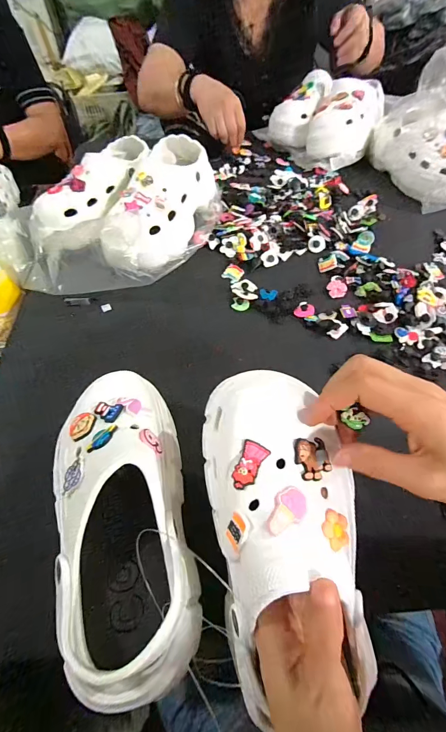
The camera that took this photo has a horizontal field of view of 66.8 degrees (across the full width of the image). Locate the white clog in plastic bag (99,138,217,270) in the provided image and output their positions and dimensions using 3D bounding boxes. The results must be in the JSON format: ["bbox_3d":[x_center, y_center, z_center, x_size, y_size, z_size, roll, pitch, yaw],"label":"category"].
[{"bbox_3d":[-0.104,-0.253,0.552,0.119,0.100,0.293,16,56,12],"label":"white clog in plastic bag"}]

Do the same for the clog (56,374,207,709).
[{"bbox_3d":[-0.080,0.108,0.271,0.101,0.077,0.239,-16,56,-10],"label":"clog"}]

